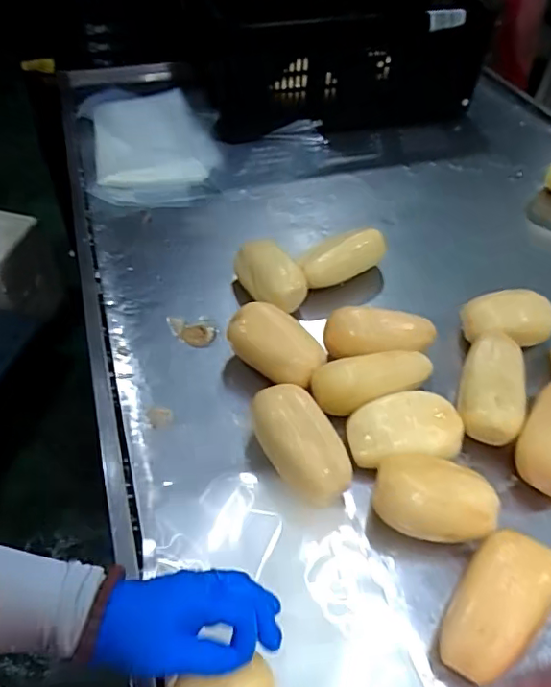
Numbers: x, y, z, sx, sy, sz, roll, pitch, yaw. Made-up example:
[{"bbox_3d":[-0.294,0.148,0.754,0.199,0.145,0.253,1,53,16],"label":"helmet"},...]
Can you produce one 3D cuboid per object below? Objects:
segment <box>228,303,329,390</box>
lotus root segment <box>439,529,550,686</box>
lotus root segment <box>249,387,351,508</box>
[{"bbox_3d":[0.001,0.008,0.715,0.133,0.069,0.083,34,52,26],"label":"segment"},{"bbox_3d":[0.207,0.241,0.499,0.076,0.076,0.145,36,56,26],"label":"lotus root segment"},{"bbox_3d":[0.028,0.115,0.615,0.079,0.071,0.146,-20,52,-19],"label":"lotus root segment"}]

